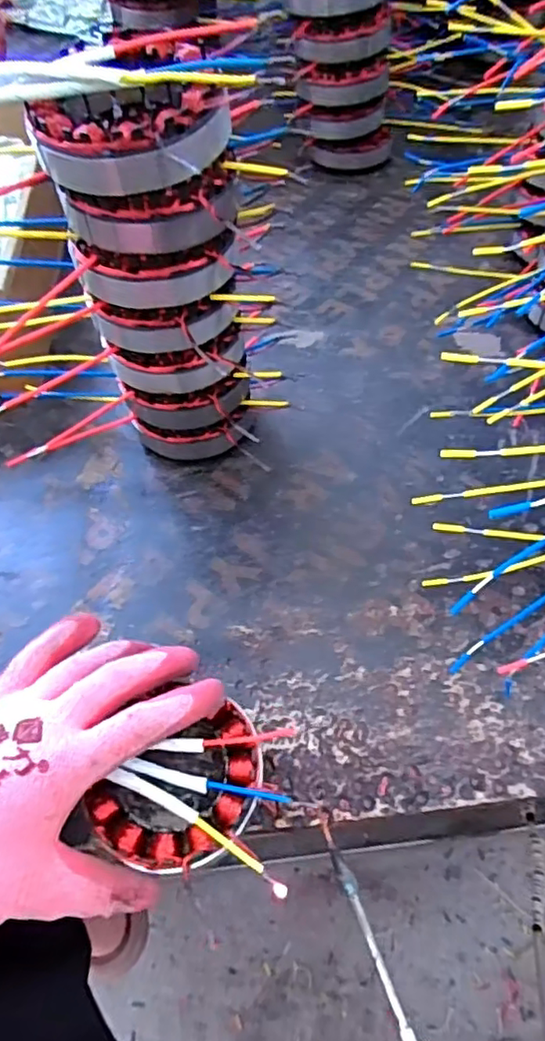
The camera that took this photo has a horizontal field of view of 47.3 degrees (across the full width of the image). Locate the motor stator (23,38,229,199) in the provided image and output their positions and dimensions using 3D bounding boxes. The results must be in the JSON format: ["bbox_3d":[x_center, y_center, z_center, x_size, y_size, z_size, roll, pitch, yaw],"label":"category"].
[{"bbox_3d":[-0.060,-0.176,0.271,0.073,0.030,0.081,22,62,17],"label":"motor stator"}]

